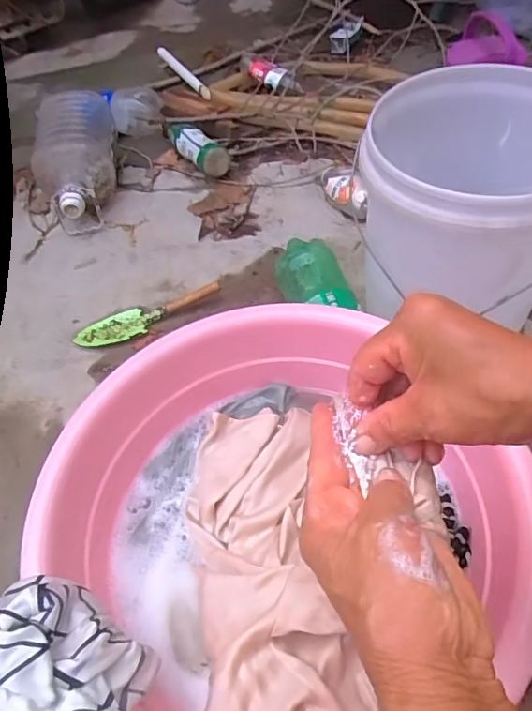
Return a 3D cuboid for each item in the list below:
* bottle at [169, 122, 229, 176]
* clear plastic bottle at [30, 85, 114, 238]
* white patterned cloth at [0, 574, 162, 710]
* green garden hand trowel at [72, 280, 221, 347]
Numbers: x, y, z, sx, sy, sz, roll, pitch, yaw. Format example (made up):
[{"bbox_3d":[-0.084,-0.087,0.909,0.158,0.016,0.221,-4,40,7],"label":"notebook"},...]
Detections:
[{"bbox_3d":[-0.158,-0.465,1.180,0.067,0.071,0.204,-34,56,-18],"label":"bottle"},{"bbox_3d":[-0.394,-0.414,1.105,0.168,0.167,0.299,-15,54,-6],"label":"clear plastic bottle"},{"bbox_3d":[-0.170,0.252,0.414,0.137,0.071,0.136,7,54,12],"label":"white patterned cloth"},{"bbox_3d":[-0.207,-0.077,0.920,0.260,0.030,0.067,-21,55,-10],"label":"green garden hand trowel"}]

